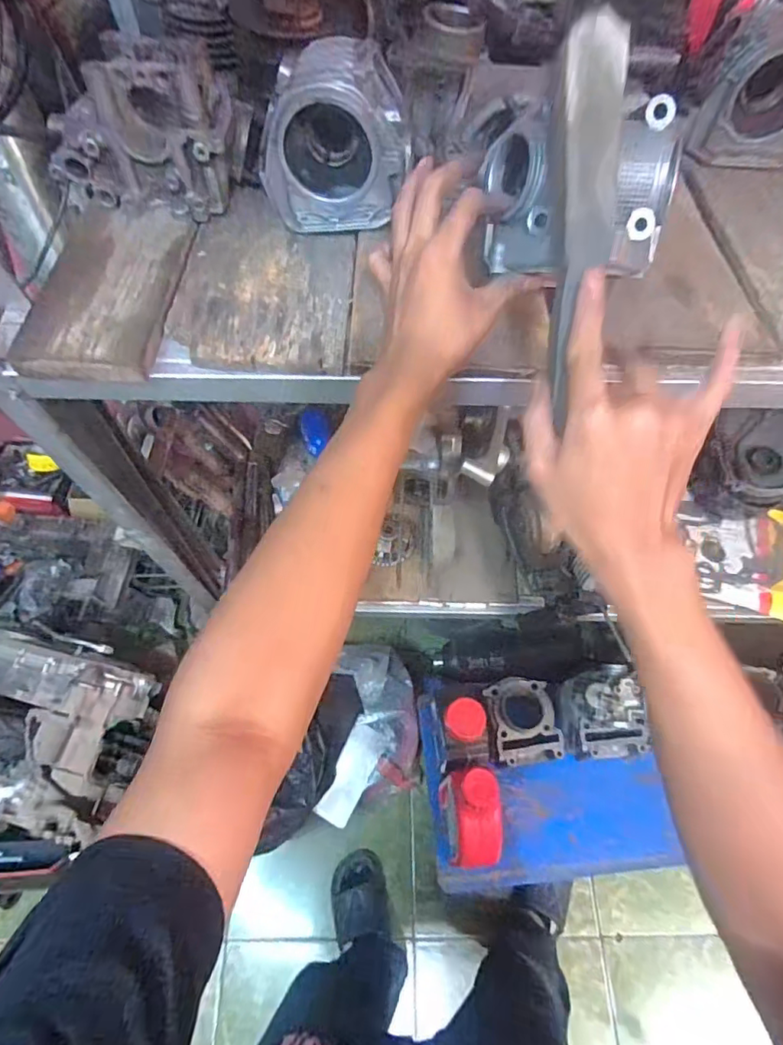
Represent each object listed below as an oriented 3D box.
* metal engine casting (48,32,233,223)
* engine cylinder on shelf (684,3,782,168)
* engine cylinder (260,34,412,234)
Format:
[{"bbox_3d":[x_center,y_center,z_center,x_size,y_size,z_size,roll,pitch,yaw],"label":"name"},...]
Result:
[{"bbox_3d":[-0.221,-0.365,0.481,0.155,0.094,0.122,1,62,1],"label":"metal engine casting"},{"bbox_3d":[0.388,-0.454,0.551,0.126,0.103,0.087,11,62,6],"label":"engine cylinder on shelf"},{"bbox_3d":[-0.051,-0.343,0.468,0.128,0.104,0.101,4,62,2],"label":"engine cylinder"}]

